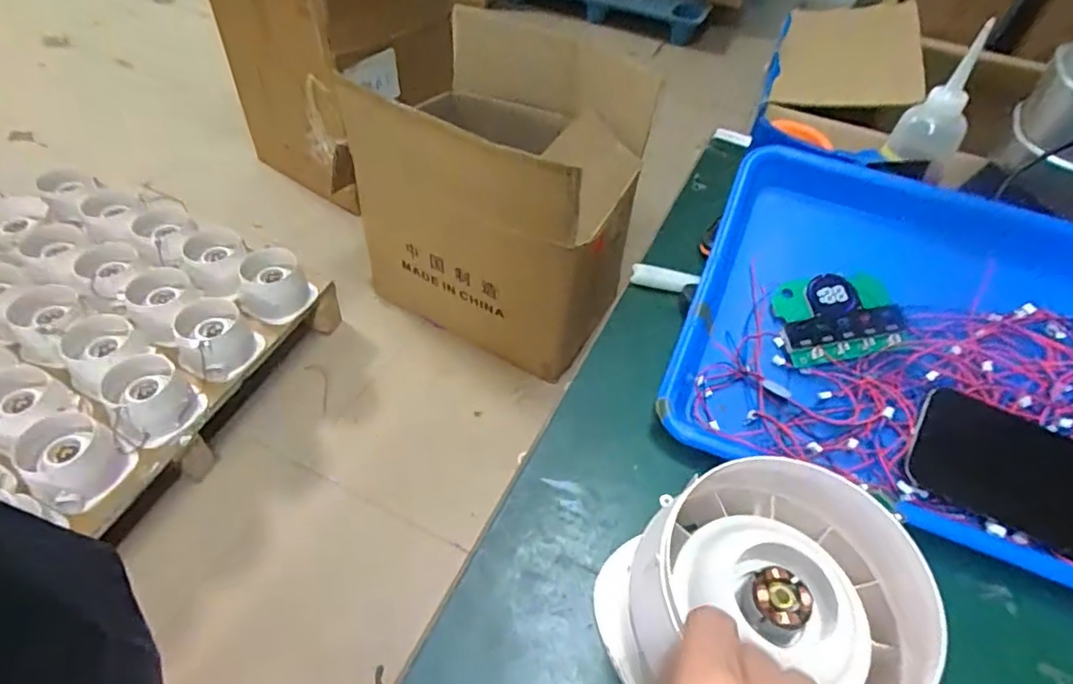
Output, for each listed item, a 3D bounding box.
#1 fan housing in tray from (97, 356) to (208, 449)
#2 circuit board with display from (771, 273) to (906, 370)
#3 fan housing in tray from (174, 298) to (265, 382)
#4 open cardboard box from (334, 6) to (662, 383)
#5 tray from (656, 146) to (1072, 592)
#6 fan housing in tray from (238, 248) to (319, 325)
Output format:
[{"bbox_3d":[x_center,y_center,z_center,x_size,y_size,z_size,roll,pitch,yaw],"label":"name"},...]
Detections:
[{"bbox_3d":[-0.686,0.103,1.034,0.138,0.098,0.130,2,48,-3],"label":"fan housing in tray"},{"bbox_3d":[0.217,-0.018,0.417,0.080,0.008,0.064,-12,69,2],"label":"circuit board with display"},{"bbox_3d":[-0.624,-0.009,1.137,0.130,0.116,0.134,2,48,-3],"label":"fan housing in tray"},{"bbox_3d":[-0.065,-0.334,1.330,0.609,0.540,0.495,24,51,16],"label":"open cardboard box"},{"bbox_3d":[0.281,0.006,0.407,0.342,0.062,0.259,20,69,13],"label":"tray"},{"bbox_3d":[-0.563,-0.122,1.244,0.142,0.099,0.137,2,48,-3],"label":"fan housing in tray"}]

